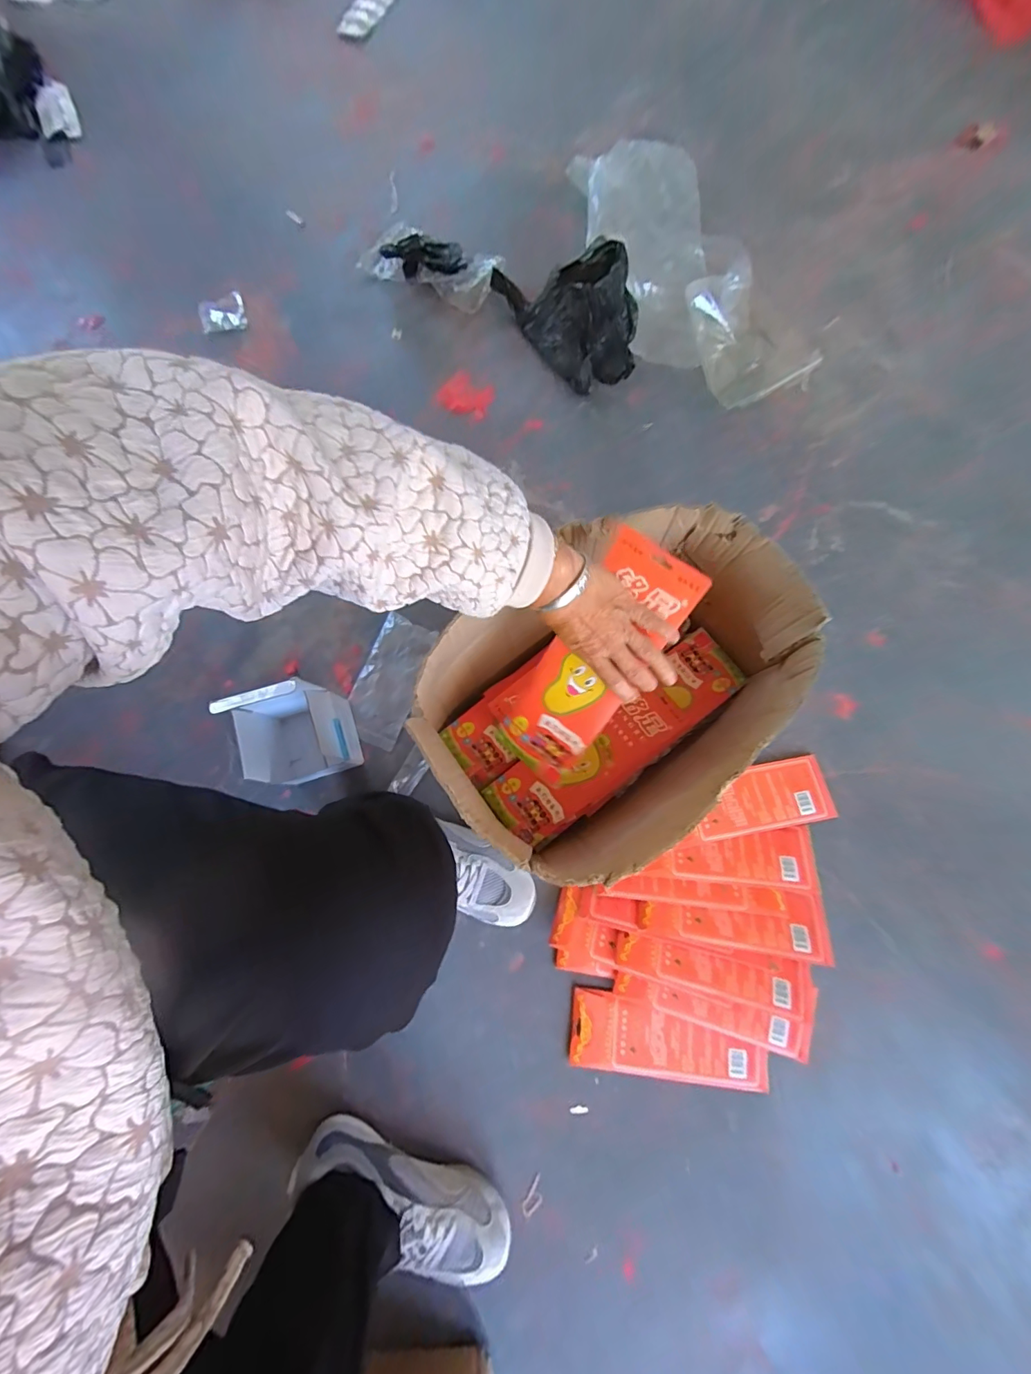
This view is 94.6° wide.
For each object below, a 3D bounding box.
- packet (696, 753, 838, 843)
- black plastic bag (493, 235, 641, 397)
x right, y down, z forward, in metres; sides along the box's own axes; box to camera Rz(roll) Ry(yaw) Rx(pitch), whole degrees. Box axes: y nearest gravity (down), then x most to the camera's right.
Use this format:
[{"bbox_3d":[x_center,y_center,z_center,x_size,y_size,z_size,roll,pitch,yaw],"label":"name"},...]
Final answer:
[{"bbox_3d":[0.337,0.153,0.650,0.191,0.009,0.086,-10,73,-6],"label":"packet"},{"bbox_3d":[0.091,-0.626,0.777,0.148,0.103,0.262,-27,78,-7],"label":"black plastic bag"}]

